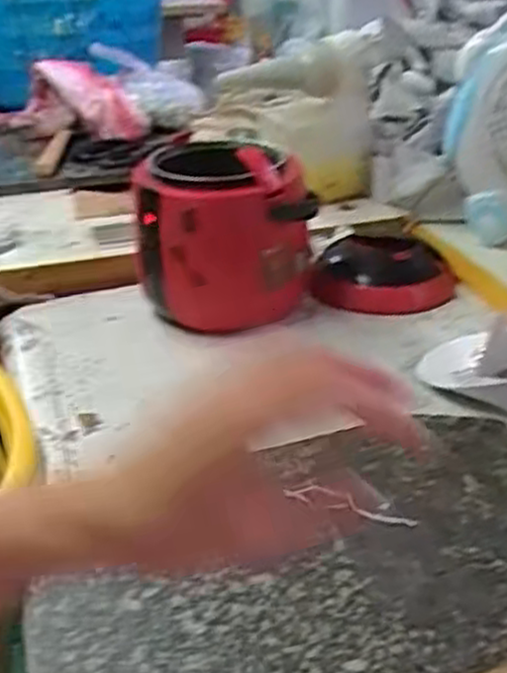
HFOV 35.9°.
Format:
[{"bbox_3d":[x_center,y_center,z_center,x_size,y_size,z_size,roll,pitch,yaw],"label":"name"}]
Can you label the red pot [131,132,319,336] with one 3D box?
[{"bbox_3d":[-0.036,-0.121,0.852,0.184,0.162,0.190,-7,31,-7],"label":"red pot"}]

